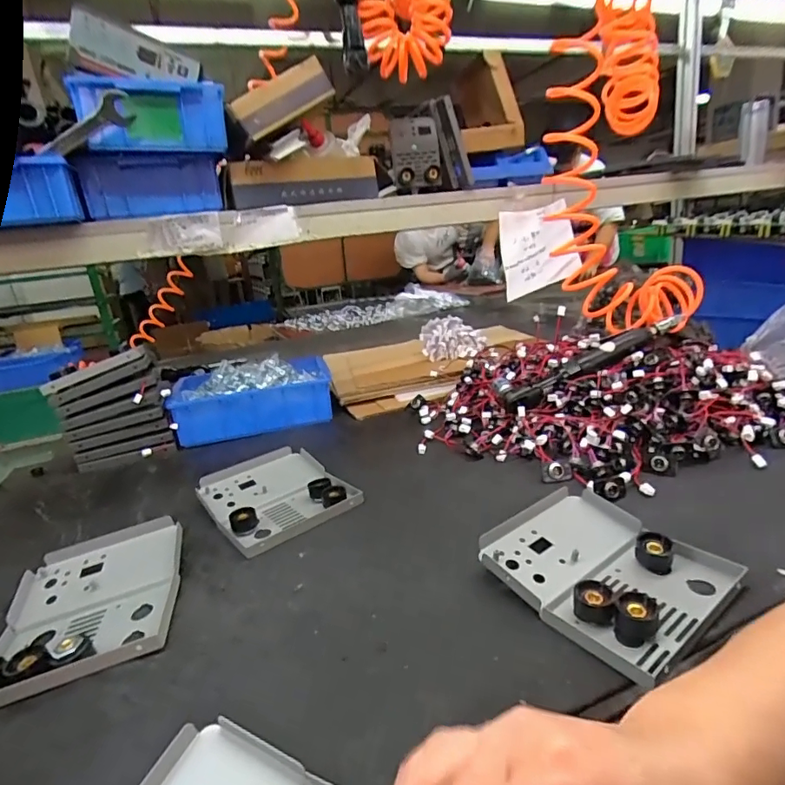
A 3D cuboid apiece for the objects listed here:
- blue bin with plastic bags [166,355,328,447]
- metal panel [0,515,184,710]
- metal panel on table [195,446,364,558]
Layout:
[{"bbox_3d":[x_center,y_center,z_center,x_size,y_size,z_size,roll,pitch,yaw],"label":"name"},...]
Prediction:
[{"bbox_3d":[-0.272,-0.003,0.951,0.297,0.093,0.182,-12,17,-8],"label":"blue bin with plastic bags"},{"bbox_3d":[-0.292,0.199,0.476,0.161,0.029,0.187,-11,18,-14],"label":"metal panel"},{"bbox_3d":[-0.151,0.128,0.631,0.152,0.027,0.183,-19,21,-33],"label":"metal panel on table"}]

